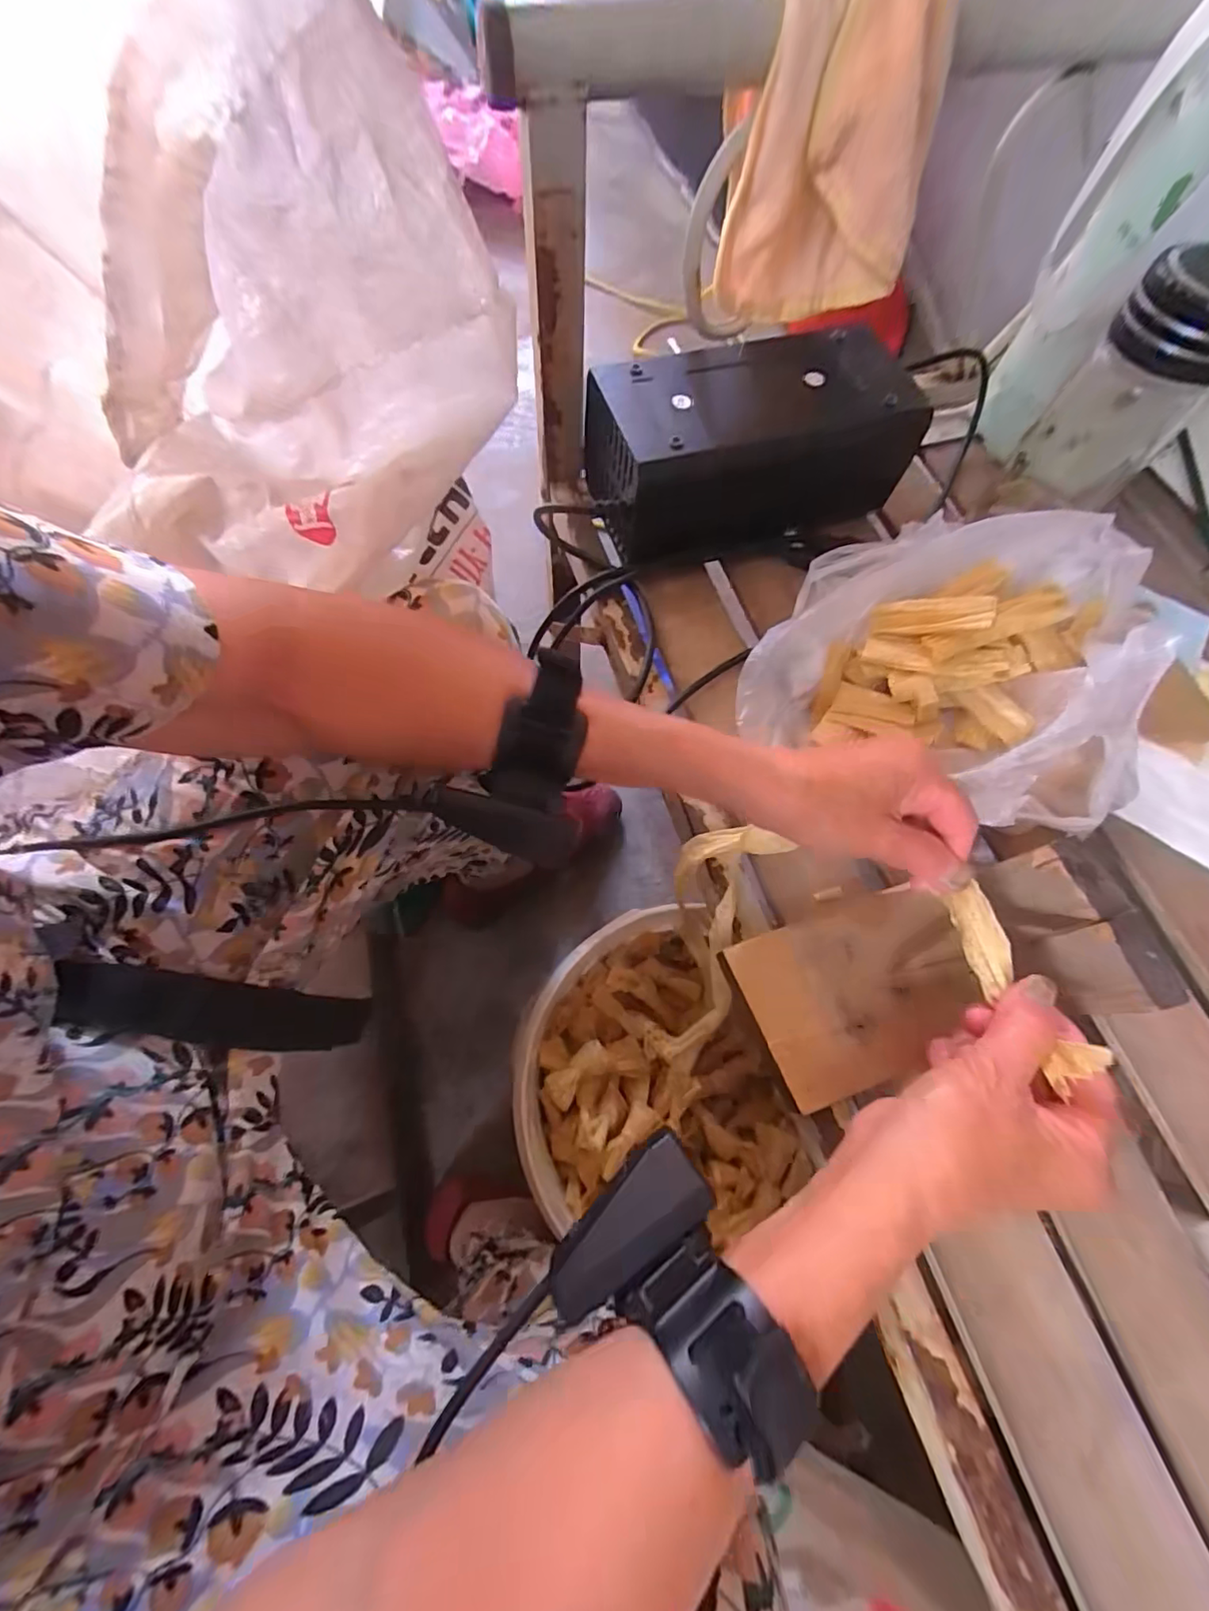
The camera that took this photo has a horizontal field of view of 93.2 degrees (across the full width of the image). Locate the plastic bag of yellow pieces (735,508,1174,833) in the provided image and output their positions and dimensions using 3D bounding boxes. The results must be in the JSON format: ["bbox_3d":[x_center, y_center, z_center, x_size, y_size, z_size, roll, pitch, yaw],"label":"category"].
[{"bbox_3d":[0.219,-0.099,0.358,0.216,0.078,0.213,24,67,11],"label":"plastic bag of yellow pieces"}]

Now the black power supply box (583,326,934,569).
[{"bbox_3d":[0.096,-0.251,0.414,0.226,0.097,0.100,-13,66,-6],"label":"black power supply box"}]

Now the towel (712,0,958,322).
[{"bbox_3d":[0.117,-0.353,0.322,0.112,0.170,0.066,-1,65,-1],"label":"towel"}]

